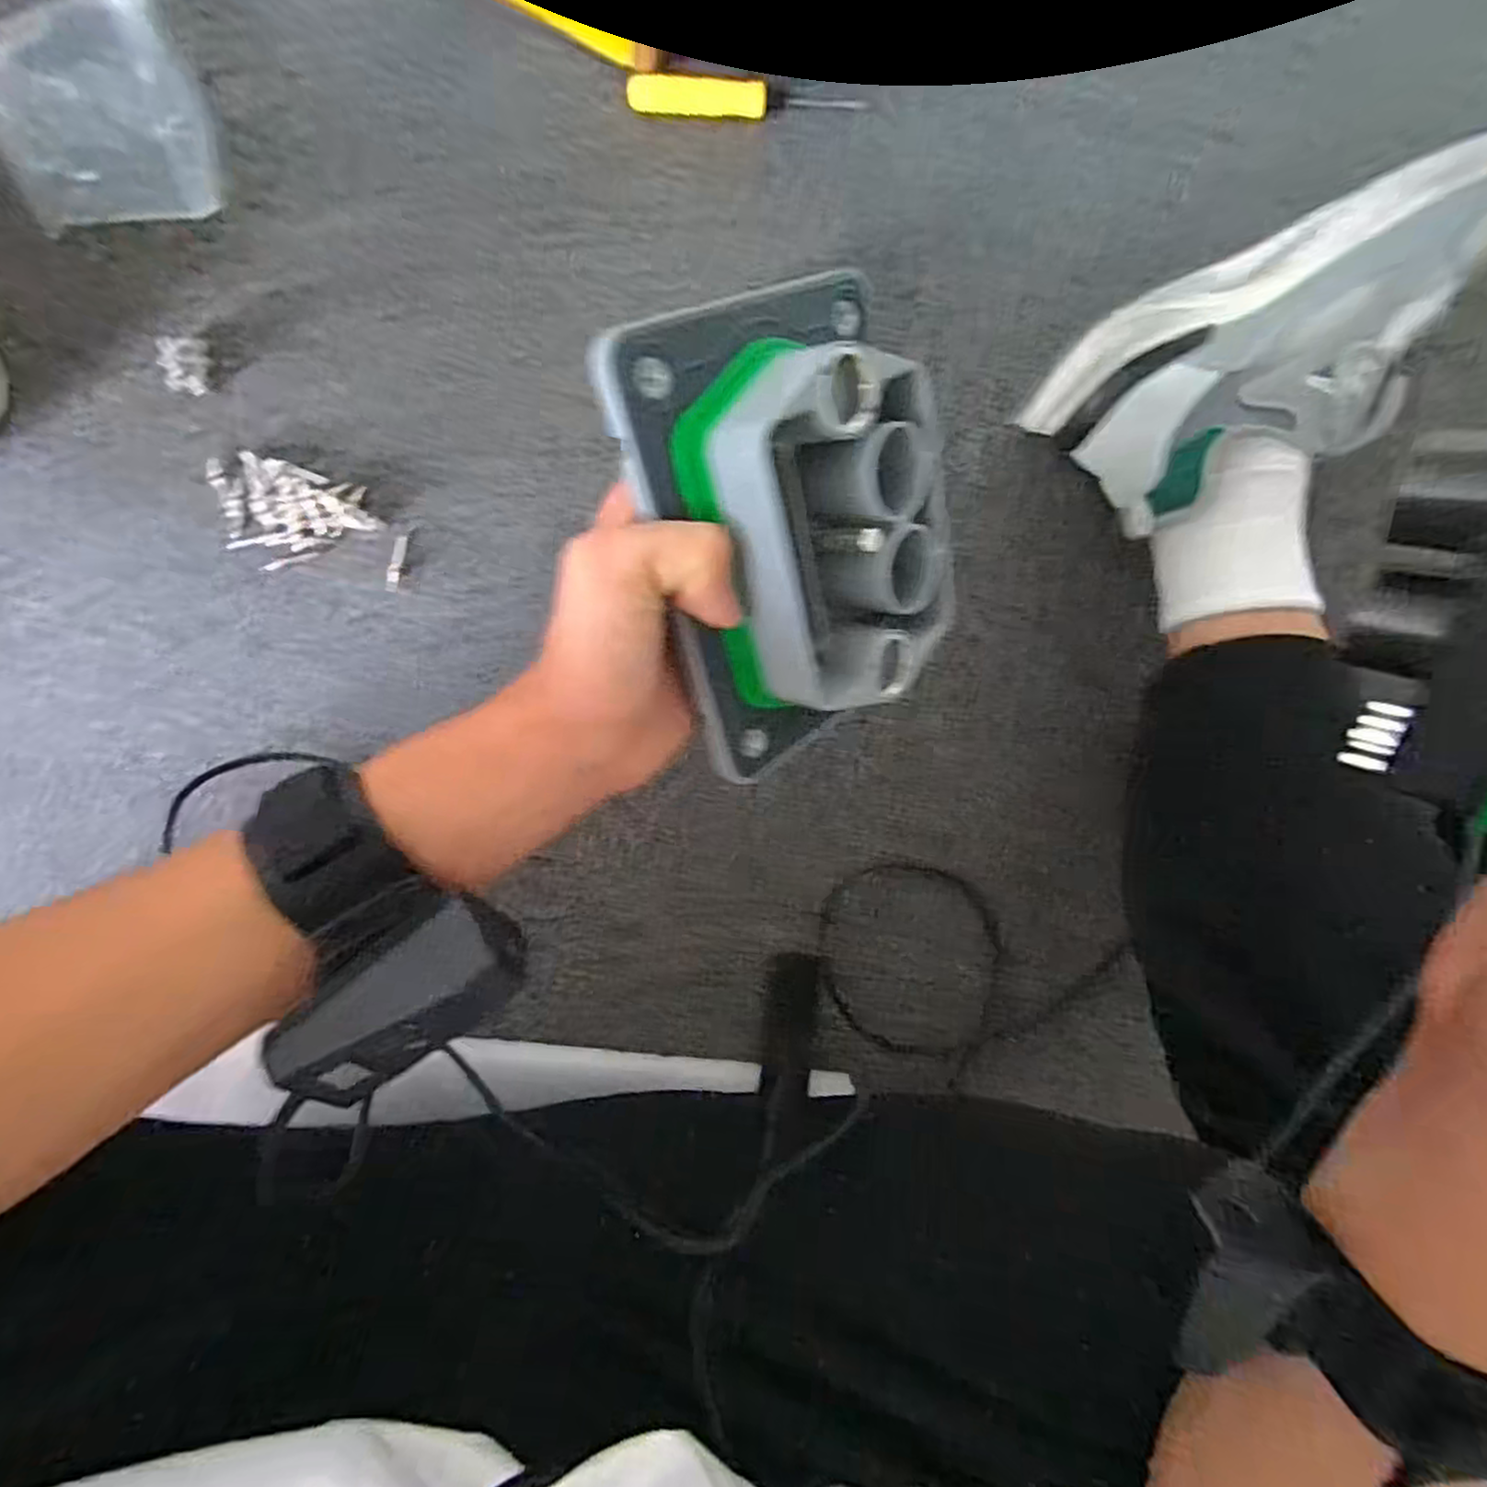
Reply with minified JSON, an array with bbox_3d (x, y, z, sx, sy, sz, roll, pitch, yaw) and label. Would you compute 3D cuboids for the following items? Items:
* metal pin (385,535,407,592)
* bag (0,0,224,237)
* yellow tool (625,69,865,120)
[{"bbox_3d":[-0.196,-0.101,0.405,0.007,0.004,0.032,16,94,-8],"label":"metal pin"},{"bbox_3d":[-0.315,-0.304,0.350,0.096,0.039,0.091,-22,98,-4],"label":"bag"},{"bbox_3d":[0.003,-0.357,0.399,0.130,0.010,0.019,-2,96,-7],"label":"yellow tool"}]

